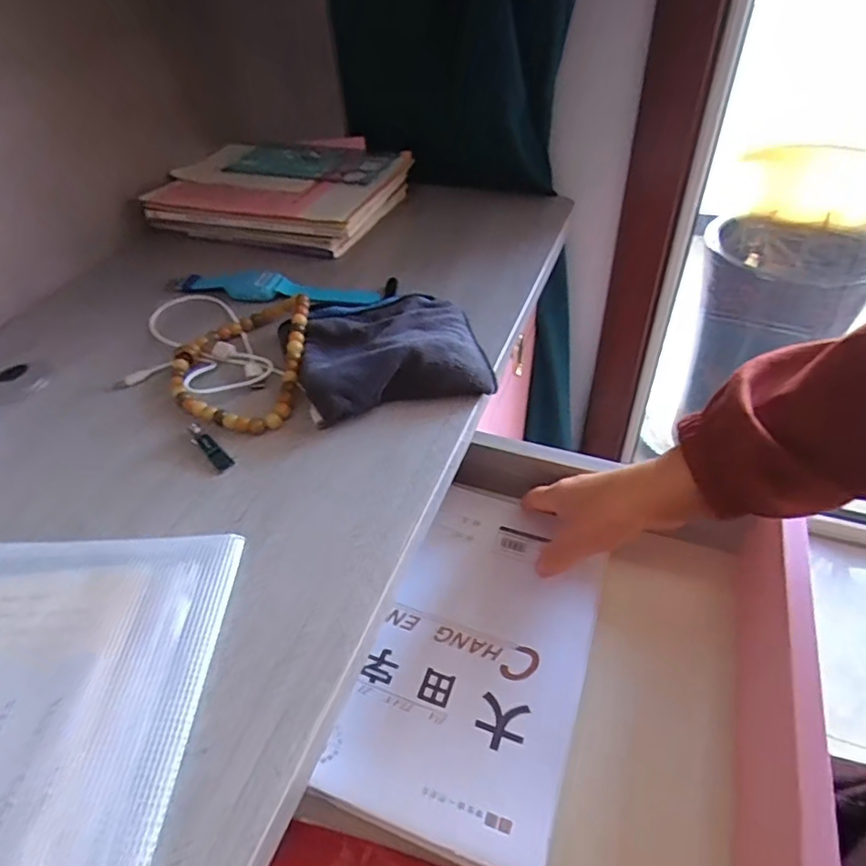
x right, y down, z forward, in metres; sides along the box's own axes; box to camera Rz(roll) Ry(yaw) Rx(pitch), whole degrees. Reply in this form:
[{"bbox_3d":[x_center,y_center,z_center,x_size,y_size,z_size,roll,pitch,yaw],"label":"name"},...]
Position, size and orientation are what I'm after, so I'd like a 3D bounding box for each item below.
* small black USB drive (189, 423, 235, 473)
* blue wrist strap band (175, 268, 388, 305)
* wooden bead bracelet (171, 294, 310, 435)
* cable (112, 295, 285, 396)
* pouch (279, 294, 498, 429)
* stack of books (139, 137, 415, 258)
[{"bbox_3d":[-0.161,0.010,0.409,0.049,0.004,0.012,41,58,20],"label":"small black USB drive"},{"bbox_3d":[-0.169,-0.146,0.572,0.234,0.014,0.043,10,45,14],"label":"blue wrist strap band"},{"bbox_3d":[-0.163,-0.062,0.469,0.112,0.026,0.158,-4,43,-1],"label":"wooden bead bracelet"},{"bbox_3d":[-0.222,-0.075,0.505,0.118,0.016,0.182,-26,47,-22],"label":"cable"},{"bbox_3d":[-0.041,-0.075,0.470,0.156,0.035,0.151,-12,44,-9],"label":"pouch"},{"bbox_3d":[-0.188,-0.303,0.707,0.282,0.058,0.221,13,47,18],"label":"stack of books"}]

